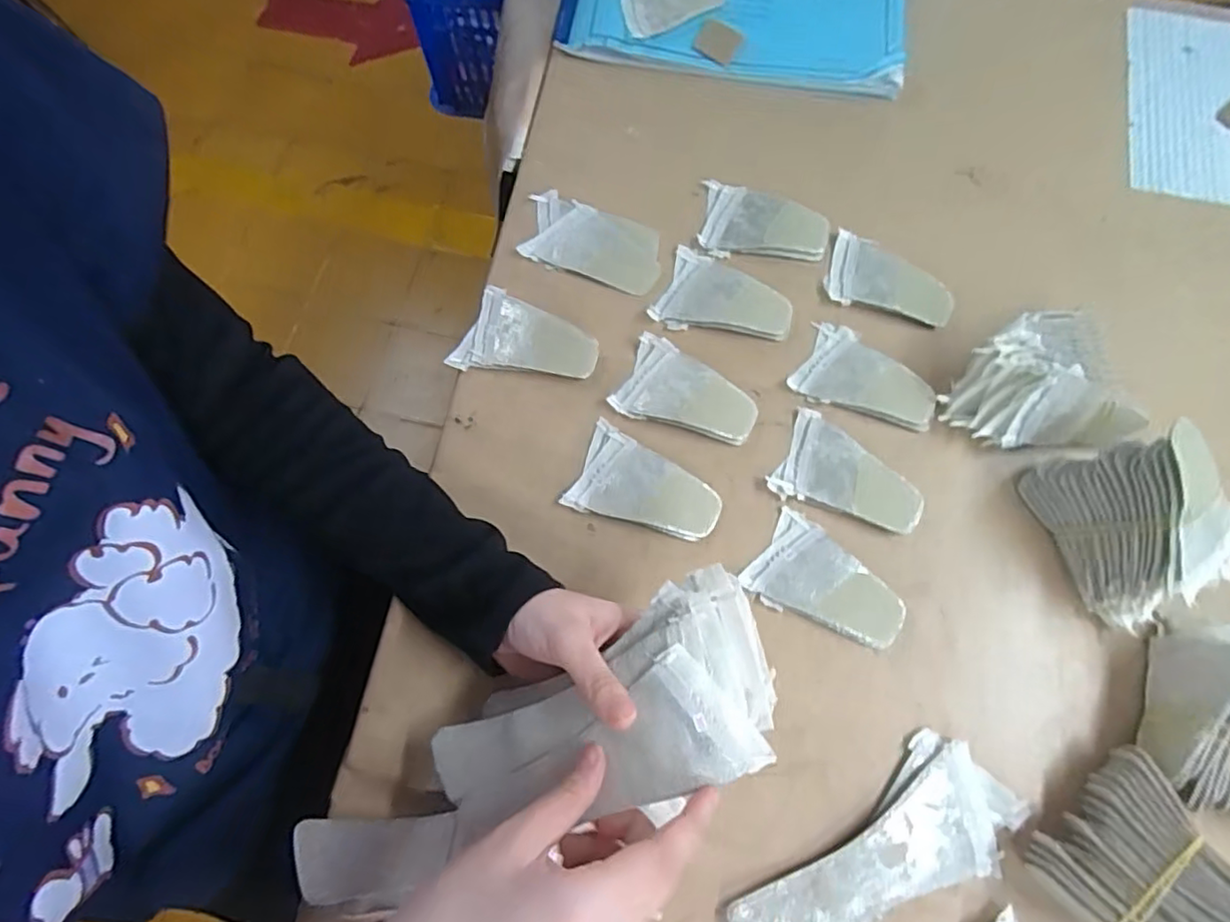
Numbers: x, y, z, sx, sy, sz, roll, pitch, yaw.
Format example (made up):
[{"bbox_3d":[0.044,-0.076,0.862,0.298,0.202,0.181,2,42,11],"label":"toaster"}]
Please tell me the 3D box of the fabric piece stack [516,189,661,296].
[{"bbox_3d":[-0.017,-0.170,0.483,0.107,0.006,0.063,17,73,6],"label":"fabric piece stack"}]

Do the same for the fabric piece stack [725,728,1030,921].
[{"bbox_3d":[0.152,0.229,0.352,0.173,0.013,0.069,-32,75,-9],"label":"fabric piece stack"}]

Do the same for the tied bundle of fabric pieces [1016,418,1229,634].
[{"bbox_3d":[0.322,0.036,0.377,0.069,0.085,0.105,-24,74,-7],"label":"tied bundle of fabric pieces"}]

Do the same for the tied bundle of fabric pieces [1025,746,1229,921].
[{"bbox_3d":[0.290,0.228,0.328,0.086,0.056,0.103,-35,76,-10],"label":"tied bundle of fabric pieces"}]

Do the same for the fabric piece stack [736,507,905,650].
[{"bbox_3d":[0.137,0.082,0.401,0.096,0.009,0.060,35,76,11],"label":"fabric piece stack"}]

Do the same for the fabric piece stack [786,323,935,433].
[{"bbox_3d":[0.182,-0.059,0.447,0.096,0.008,0.062,28,75,9],"label":"fabric piece stack"}]

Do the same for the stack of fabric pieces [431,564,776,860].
[{"bbox_3d":[-0.012,0.131,0.317,0.185,0.030,0.089,-26,73,13],"label":"stack of fabric pieces"}]

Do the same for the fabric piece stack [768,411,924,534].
[{"bbox_3d":[0.160,0.012,0.423,0.097,0.010,0.062,27,75,8],"label":"fabric piece stack"}]

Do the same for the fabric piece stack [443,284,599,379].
[{"bbox_3d":[-0.063,-0.084,0.451,0.099,0.010,0.065,22,74,7],"label":"fabric piece stack"}]

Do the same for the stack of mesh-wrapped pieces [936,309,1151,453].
[{"bbox_3d":[0.287,-0.058,0.419,0.114,0.059,0.087,0,73,0],"label":"stack of mesh-wrapped pieces"}]

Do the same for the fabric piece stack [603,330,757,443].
[{"bbox_3d":[0.051,-0.046,0.439,0.097,0.012,0.060,28,75,9],"label":"fabric piece stack"}]

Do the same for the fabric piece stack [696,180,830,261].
[{"bbox_3d":[0.117,-0.186,0.484,0.097,0.010,0.060,11,73,4],"label":"fabric piece stack"}]

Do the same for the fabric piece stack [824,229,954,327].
[{"bbox_3d":[0.208,-0.138,0.467,0.092,0.015,0.057,20,74,7],"label":"fabric piece stack"}]

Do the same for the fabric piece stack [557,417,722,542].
[{"bbox_3d":[0.021,0.019,0.418,0.098,0.009,0.061,24,74,8],"label":"fabric piece stack"}]

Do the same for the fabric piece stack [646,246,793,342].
[{"bbox_3d":[0.083,-0.118,0.465,0.098,0.007,0.064,23,74,7],"label":"fabric piece stack"}]

